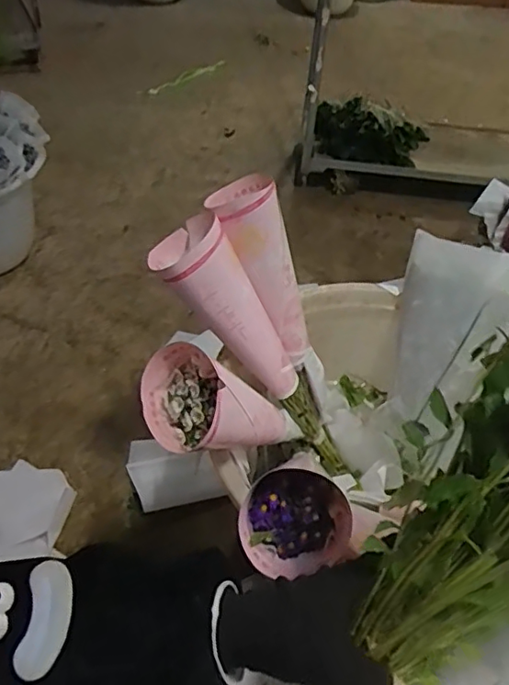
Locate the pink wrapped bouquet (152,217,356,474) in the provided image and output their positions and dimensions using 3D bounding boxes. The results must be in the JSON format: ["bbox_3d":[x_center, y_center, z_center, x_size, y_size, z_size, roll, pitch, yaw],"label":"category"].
[{"bbox_3d":[0.024,0.044,1.200,0.150,0.660,0.142,-13,38,29],"label":"pink wrapped bouquet"}]

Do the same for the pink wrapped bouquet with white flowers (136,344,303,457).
[{"bbox_3d":[0.000,0.147,1.002,0.138,0.462,0.161,-44,53,13],"label":"pink wrapped bouquet with white flowers"}]

